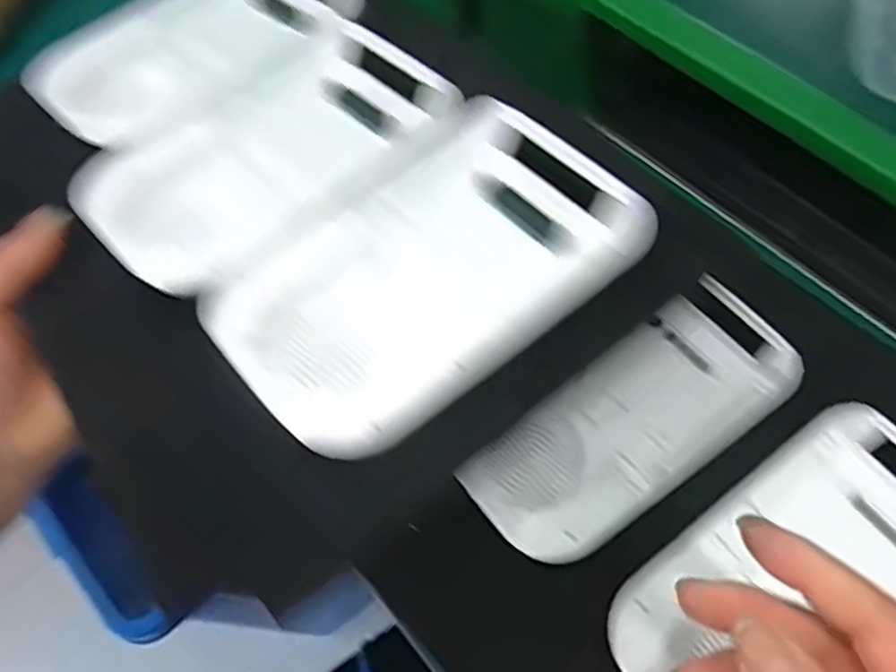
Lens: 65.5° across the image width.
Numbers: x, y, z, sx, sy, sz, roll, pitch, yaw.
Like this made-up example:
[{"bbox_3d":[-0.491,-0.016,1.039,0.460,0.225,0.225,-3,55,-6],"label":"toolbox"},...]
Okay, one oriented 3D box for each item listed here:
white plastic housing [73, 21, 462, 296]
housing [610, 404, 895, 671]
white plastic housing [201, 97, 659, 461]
[{"bbox_3d":[-0.080,-0.085,0.319,0.154,0.019,0.103,-38,64,-19],"label":"white plastic housing"},{"bbox_3d":[0.146,0.104,0.275,0.156,0.024,0.099,-33,62,-16],"label":"housing"},{"bbox_3d":[-0.008,-0.027,0.268,0.156,0.015,0.105,-38,64,-19],"label":"white plastic housing"}]

